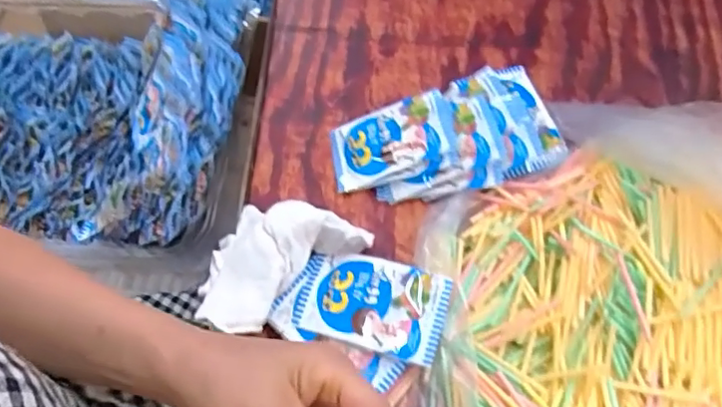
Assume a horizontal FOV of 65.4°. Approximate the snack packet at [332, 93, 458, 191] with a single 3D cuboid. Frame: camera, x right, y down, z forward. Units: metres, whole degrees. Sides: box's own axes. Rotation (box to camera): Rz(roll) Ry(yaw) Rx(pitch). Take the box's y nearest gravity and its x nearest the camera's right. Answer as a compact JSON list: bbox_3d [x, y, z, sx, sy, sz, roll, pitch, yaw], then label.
[{"bbox_3d":[0.025,-0.053,0.475,0.103,0.016,0.067,-15,66,14],"label":"snack packet"}]

